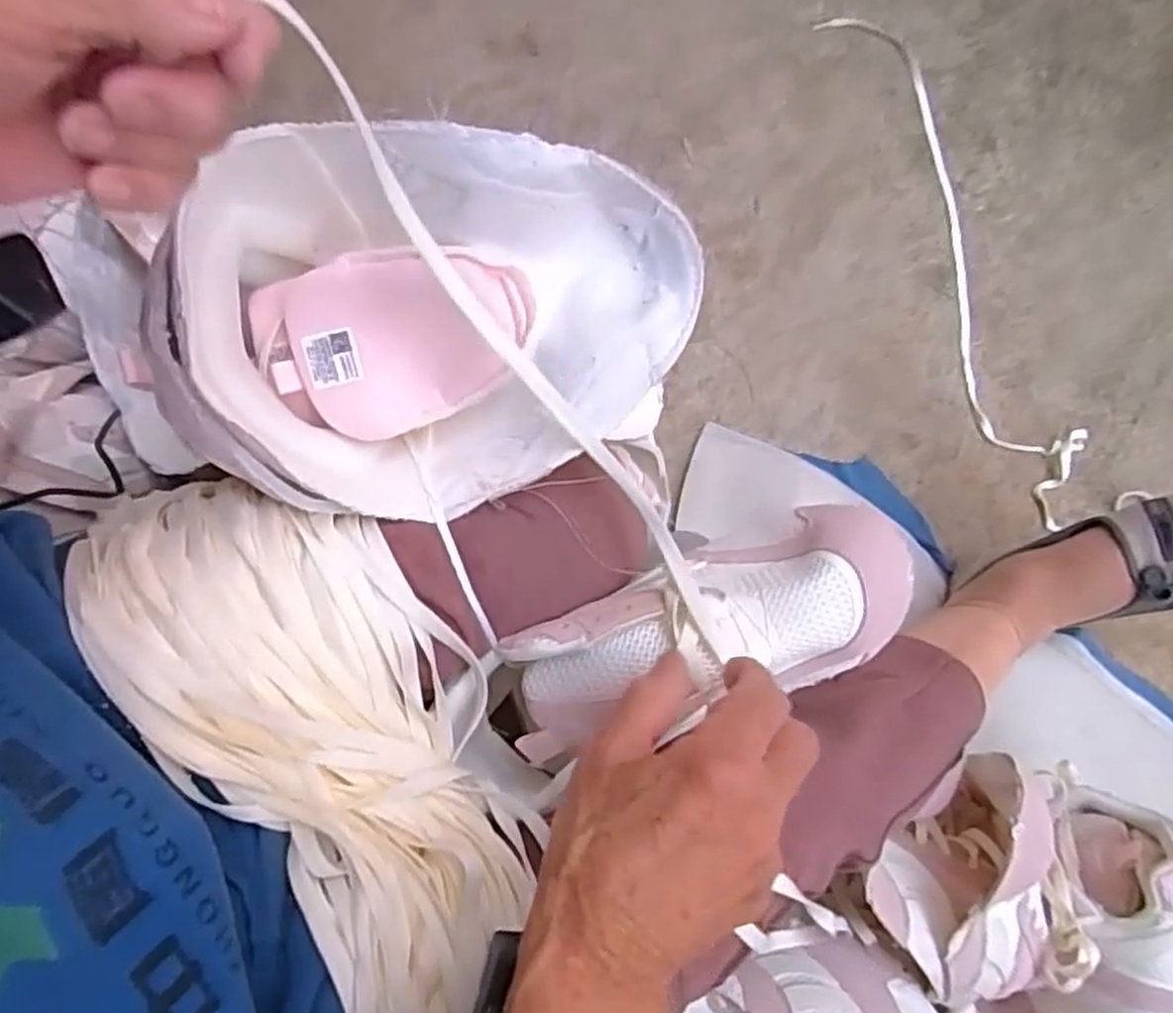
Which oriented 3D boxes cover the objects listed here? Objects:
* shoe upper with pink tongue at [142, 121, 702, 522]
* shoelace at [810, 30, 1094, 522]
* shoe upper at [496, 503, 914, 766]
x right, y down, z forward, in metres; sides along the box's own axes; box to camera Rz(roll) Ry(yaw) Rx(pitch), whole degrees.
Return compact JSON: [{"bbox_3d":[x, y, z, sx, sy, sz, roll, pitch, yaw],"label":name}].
[{"bbox_3d":[-0.072,-0.072,0.344,0.236,0.098,0.145,2,80,4],"label":"shoe upper with pink tongue"},{"bbox_3d":[0.380,-0.275,0.785,0.091,0.017,0.581,-16,79,0],"label":"shoelace"},{"bbox_3d":[0.060,0.062,0.369,0.197,0.041,0.075,-20,80,2],"label":"shoe upper"}]

